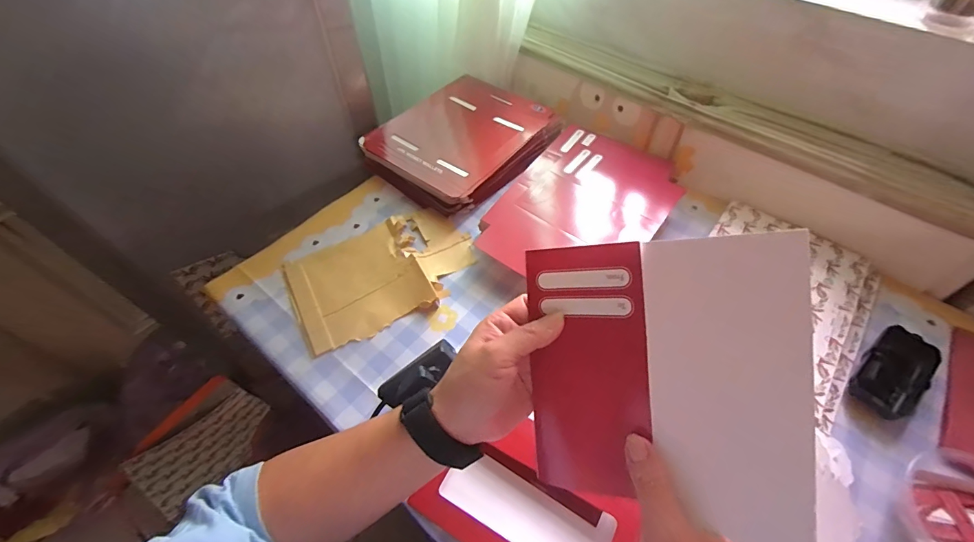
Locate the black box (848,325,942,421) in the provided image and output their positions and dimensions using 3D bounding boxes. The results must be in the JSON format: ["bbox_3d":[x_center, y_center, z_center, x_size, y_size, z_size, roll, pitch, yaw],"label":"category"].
[{"bbox_3d":[0.430,0.107,0.429,0.116,0.027,0.059,-30,59,-21],"label":"black box"}]

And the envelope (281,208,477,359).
[{"bbox_3d":[-0.128,-0.003,0.515,0.226,0.014,0.153,-23,57,-16],"label":"envelope"}]

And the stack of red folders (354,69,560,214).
[{"bbox_3d":[-0.044,-0.211,0.648,0.237,0.040,0.269,32,59,21],"label":"stack of red folders"}]

